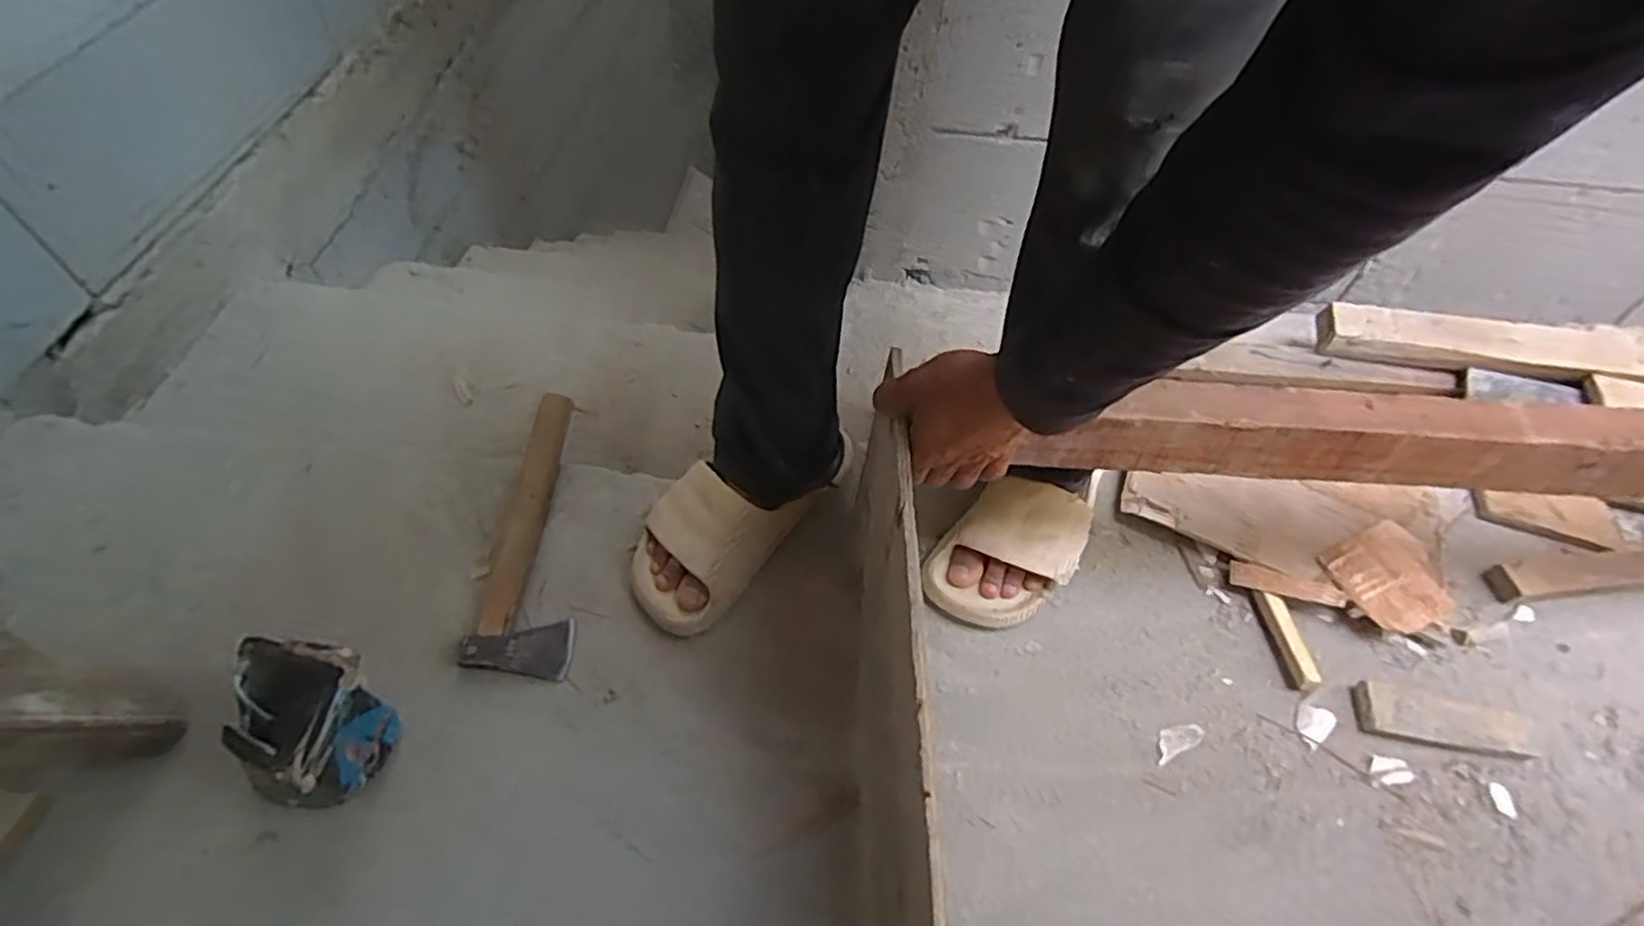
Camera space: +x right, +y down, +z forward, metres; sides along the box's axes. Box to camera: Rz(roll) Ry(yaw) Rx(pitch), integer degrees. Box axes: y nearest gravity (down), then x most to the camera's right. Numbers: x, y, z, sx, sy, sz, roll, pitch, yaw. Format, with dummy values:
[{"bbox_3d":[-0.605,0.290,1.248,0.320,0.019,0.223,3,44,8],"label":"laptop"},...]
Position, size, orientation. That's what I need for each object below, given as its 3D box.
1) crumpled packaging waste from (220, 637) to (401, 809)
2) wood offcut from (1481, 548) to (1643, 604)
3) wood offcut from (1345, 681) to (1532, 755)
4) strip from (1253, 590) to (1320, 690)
[{"bbox_3d":[-0.397,0.212,0.573,0.101,0.146,0.092,8,54,2],"label":"crumpled packaging waste"},{"bbox_3d":[0.930,0.115,0.801,0.404,0.028,0.045,-5,54,-7],"label":"wood offcut"},{"bbox_3d":[0.591,0.244,0.688,0.162,0.019,0.049,9,54,2],"label":"wood offcut"},{"bbox_3d":[0.462,0.176,0.725,0.020,0.025,0.095,-3,54,-6],"label":"strip"}]

